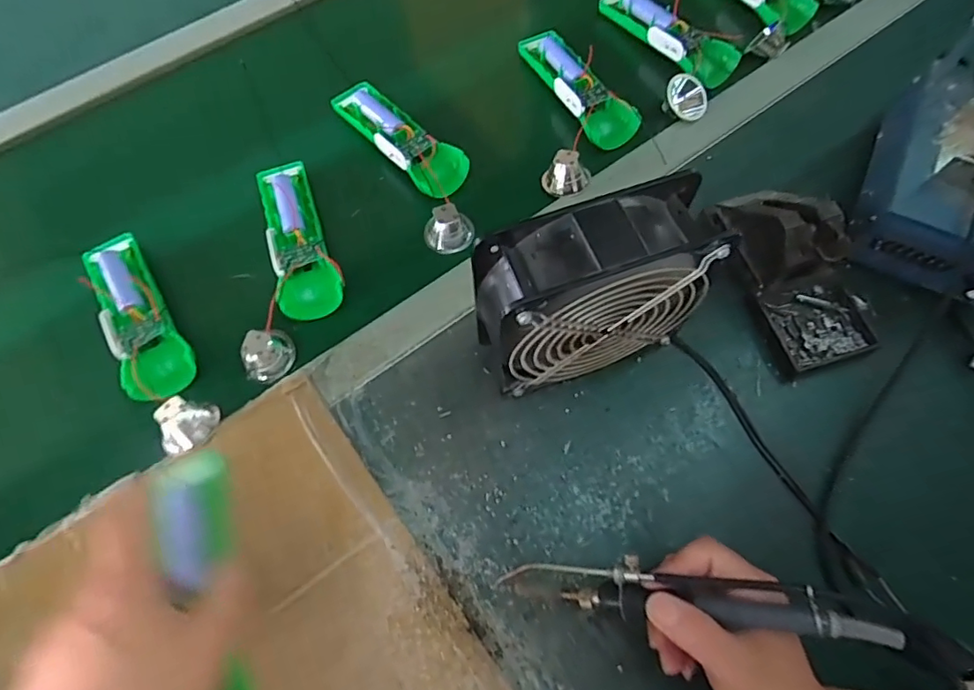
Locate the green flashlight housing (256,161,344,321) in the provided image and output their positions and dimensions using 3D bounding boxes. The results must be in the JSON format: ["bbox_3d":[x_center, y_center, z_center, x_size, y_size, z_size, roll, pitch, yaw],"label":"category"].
[{"bbox_3d":[-0.166,-0.098,0.488,0.054,0.021,0.158,-16,71,-6],"label":"green flashlight housing"}]

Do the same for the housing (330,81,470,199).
[{"bbox_3d":[-0.085,-0.202,0.529,0.050,0.025,0.161,-40,76,-13],"label":"housing"}]

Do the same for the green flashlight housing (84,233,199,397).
[{"bbox_3d":[-0.290,-0.022,0.458,0.045,0.030,0.161,-30,69,-12],"label":"green flashlight housing"}]

